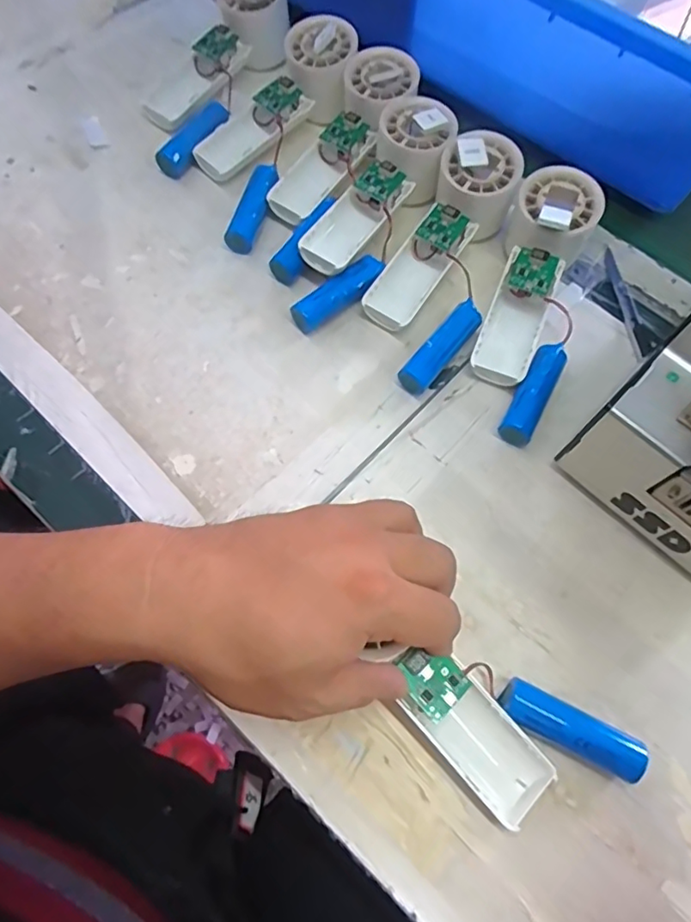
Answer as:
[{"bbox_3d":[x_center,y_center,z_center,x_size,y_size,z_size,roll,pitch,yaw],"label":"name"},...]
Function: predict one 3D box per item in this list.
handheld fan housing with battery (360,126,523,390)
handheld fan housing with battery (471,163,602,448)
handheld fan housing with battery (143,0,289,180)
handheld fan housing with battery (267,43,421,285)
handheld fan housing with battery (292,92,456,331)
[{"bbox_3d":[0.068,-0.142,0.406,0.079,0.050,0.195,20,84,8],"label":"handheld fan housing with battery"},{"bbox_3d":[0.128,-0.109,0.378,0.061,0.055,0.190,16,67,4],"label":"handheld fan housing with battery"},{"bbox_3d":[-0.109,-0.323,0.455,0.084,0.055,0.179,37,70,12],"label":"handheld fan housing with battery"},{"bbox_3d":[-0.011,-0.228,0.430,0.055,0.041,0.201,26,85,10],"label":"handheld fan housing with battery"},{"bbox_3d":[0.017,-0.182,0.403,0.062,0.052,0.190,27,68,8],"label":"handheld fan housing with battery"}]

